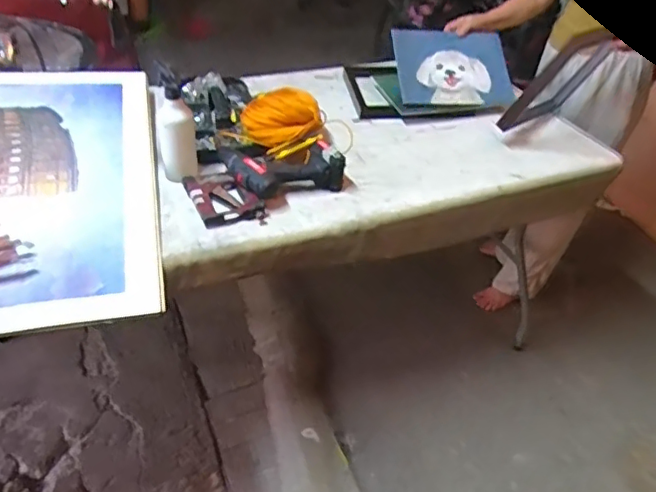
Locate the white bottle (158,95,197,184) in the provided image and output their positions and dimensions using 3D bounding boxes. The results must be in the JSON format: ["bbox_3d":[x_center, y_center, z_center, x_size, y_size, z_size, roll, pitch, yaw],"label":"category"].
[{"bbox_3d":[-0.307,-0.222,1.186,0.067,0.167,0.052,-5,40,-13],"label":"white bottle"}]

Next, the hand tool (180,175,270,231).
[{"bbox_3d":[-0.208,-0.098,1.175,0.130,0.039,0.172,-12,42,-20],"label":"hand tool"}]

